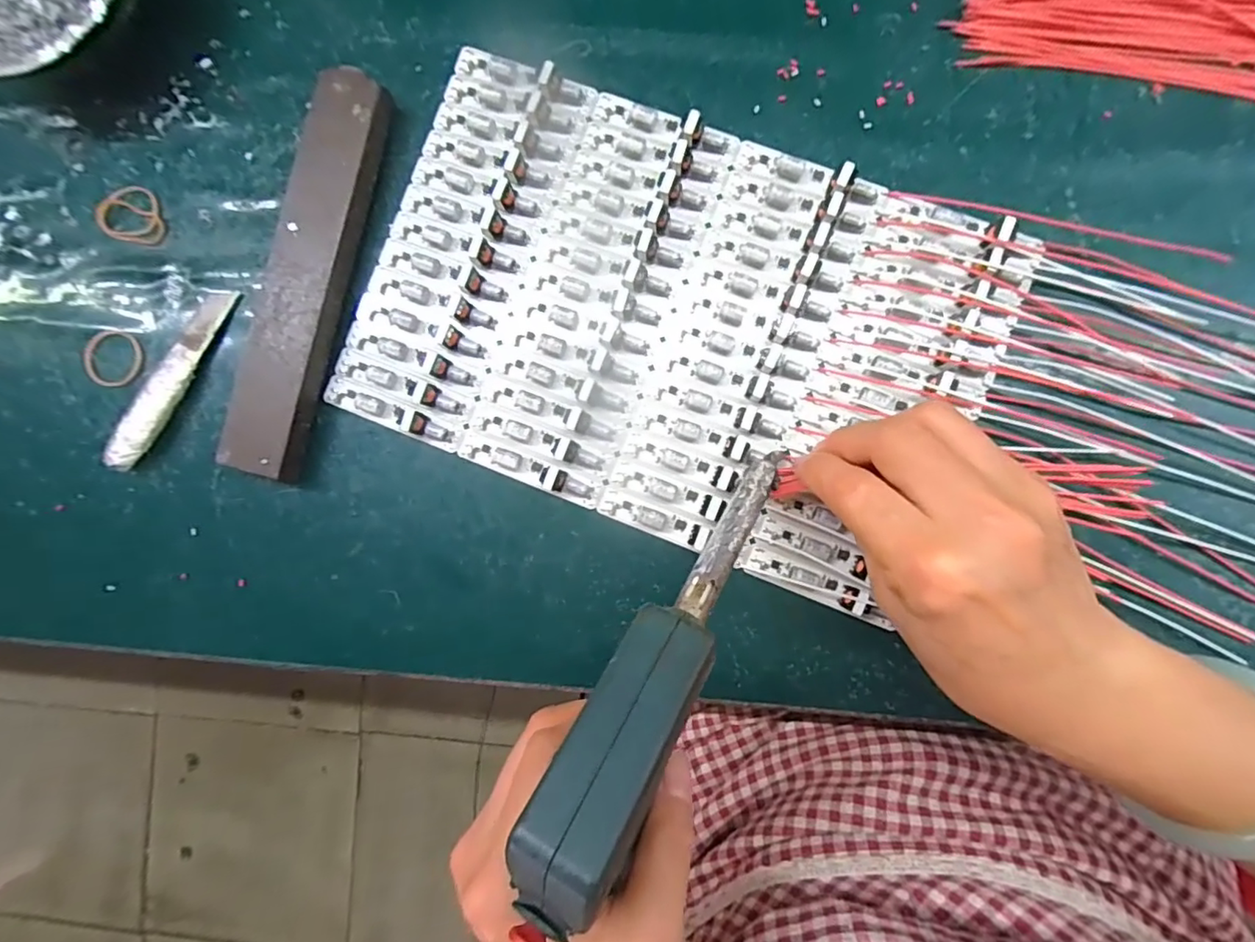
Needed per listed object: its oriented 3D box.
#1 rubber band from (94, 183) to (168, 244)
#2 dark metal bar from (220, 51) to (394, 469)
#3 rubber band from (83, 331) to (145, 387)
[{"bbox_3d":[-0.254,-0.132,0.289,0.036,0.005,0.029,18,90,5],"label":"rubber band"},{"bbox_3d":[-0.156,-0.095,0.276,0.039,0.017,0.195,16,90,4],"label":"dark metal bar"},{"bbox_3d":[-0.263,-0.057,0.286,0.030,0.004,0.028,8,89,4],"label":"rubber band"}]

